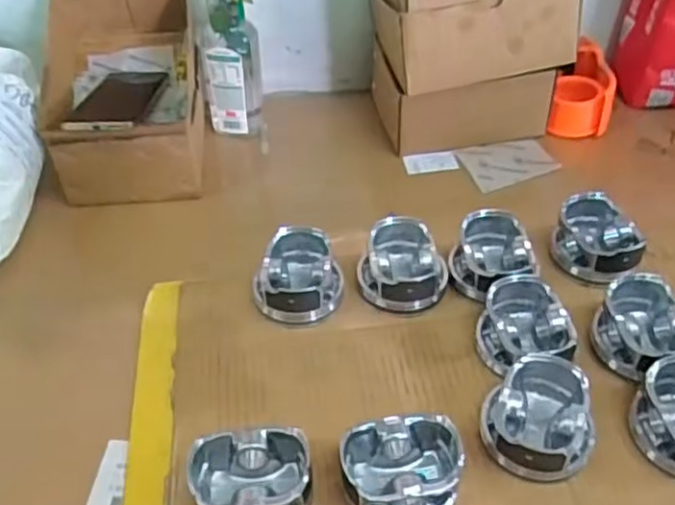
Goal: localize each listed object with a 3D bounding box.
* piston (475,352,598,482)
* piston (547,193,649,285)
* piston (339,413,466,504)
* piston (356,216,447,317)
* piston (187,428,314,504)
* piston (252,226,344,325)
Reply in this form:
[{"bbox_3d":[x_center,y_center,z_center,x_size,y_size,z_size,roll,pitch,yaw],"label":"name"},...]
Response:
[{"bbox_3d":[0.156,0.128,0.540,0.082,0.049,0.085,-1,47,1],"label":"piston"},{"bbox_3d":[0.254,-0.013,0.675,0.082,0.055,0.076,-1,47,1],"label":"piston"},{"bbox_3d":[0.046,0.161,0.505,0.084,0.043,0.072,-2,47,-1],"label":"piston"},{"bbox_3d":[0.062,0.012,0.659,0.084,0.046,0.090,5,47,6],"label":"piston"},{"bbox_3d":[-0.063,0.170,0.507,0.089,0.045,0.076,-1,47,0],"label":"piston"},{"bbox_3d":[-0.037,0.021,0.656,0.084,0.051,0.089,-2,47,-1],"label":"piston"}]

